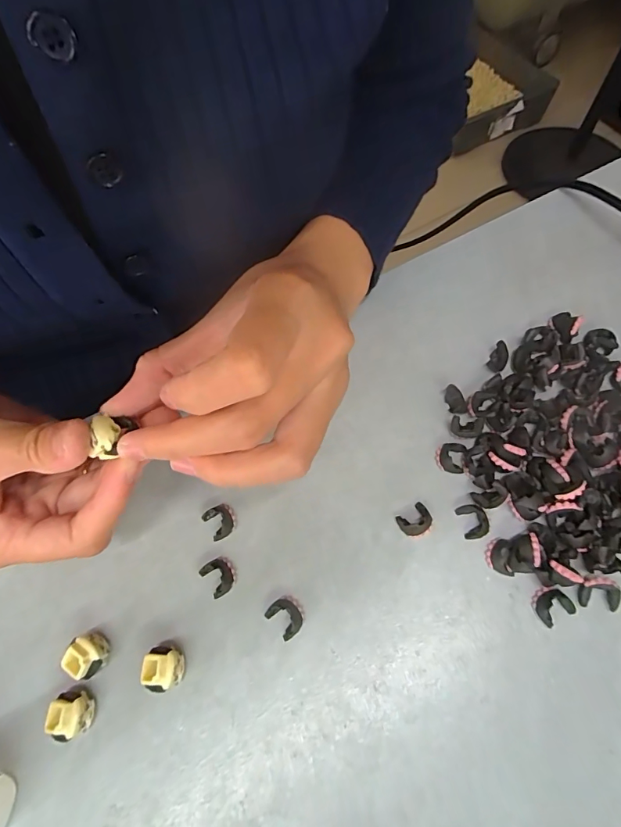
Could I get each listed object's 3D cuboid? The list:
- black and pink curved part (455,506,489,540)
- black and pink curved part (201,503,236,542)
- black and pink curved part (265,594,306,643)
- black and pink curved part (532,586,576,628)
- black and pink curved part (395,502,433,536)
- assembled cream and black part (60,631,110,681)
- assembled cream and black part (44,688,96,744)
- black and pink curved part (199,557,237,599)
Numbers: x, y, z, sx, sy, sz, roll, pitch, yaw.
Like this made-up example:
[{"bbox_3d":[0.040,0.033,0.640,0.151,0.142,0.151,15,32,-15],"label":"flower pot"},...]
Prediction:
[{"bbox_3d":[0.077,0.051,0.212,0.011,0.006,0.016,-12,64,-3],"label":"black and pink curved part"},{"bbox_3d":[-0.044,0.052,0.217,0.014,0.005,0.016,-31,66,-12],"label":"black and pink curved part"},{"bbox_3d":[-0.010,0.089,0.198,0.015,0.006,0.016,-43,69,-16],"label":"black and pink curved part"},{"bbox_3d":[0.105,0.083,0.194,0.015,0.006,0.014,-26,65,-9],"label":"black and pink curved part"},{"bbox_3d":[0.050,0.051,0.214,0.016,0.006,0.013,-32,67,-12],"label":"black and pink curved part"},{"bbox_3d":[-0.095,0.103,0.190,0.015,0.013,0.015,26,68,15],"label":"assembled cream and black part"},{"bbox_3d":[-0.097,0.122,0.181,0.015,0.014,0.017,-17,64,-5],"label":"assembled cream and black part"},{"bbox_3d":[-0.042,0.075,0.207,0.014,0.006,0.016,-34,67,-13],"label":"black and pink curved part"}]

